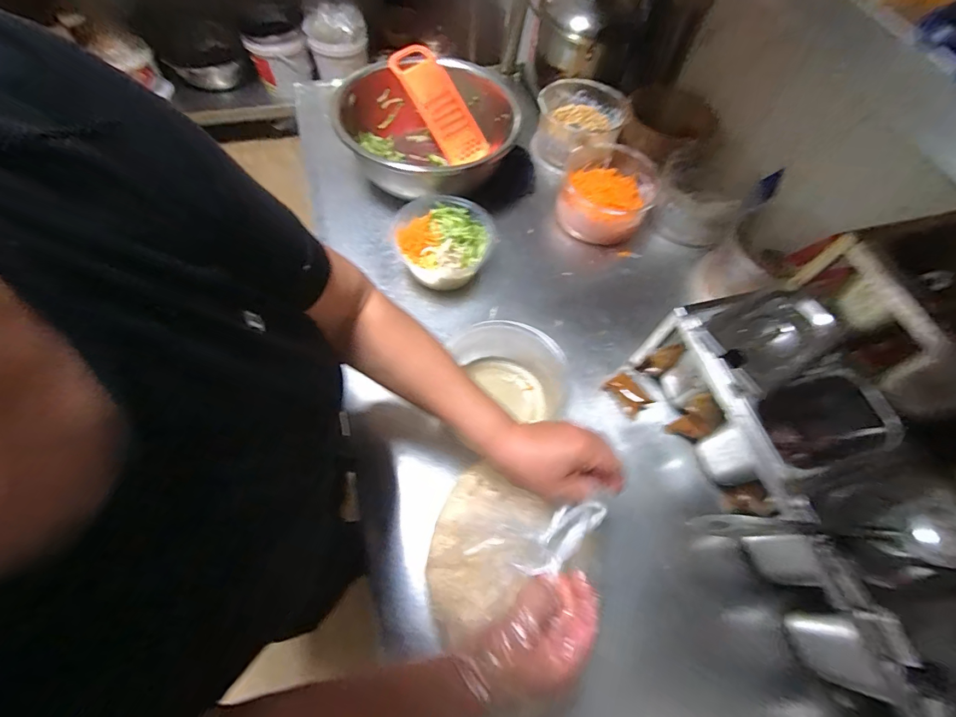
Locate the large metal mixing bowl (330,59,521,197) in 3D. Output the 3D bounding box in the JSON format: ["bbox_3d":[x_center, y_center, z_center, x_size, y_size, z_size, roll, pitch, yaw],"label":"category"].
[{"bbox_3d":[-0.090,-0.412,0.806,0.317,0.140,0.306,2,63,-3],"label":"large metal mixing bowl"}]

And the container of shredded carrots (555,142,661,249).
[{"bbox_3d":[0.237,-0.301,0.791,0.163,0.094,0.171,2,63,-3],"label":"container of shredded carrots"}]

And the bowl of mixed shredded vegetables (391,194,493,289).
[{"bbox_3d":[-0.062,-0.188,0.715,0.154,0.088,0.147,2,63,-3],"label":"bowl of mixed shredded vegetables"}]

